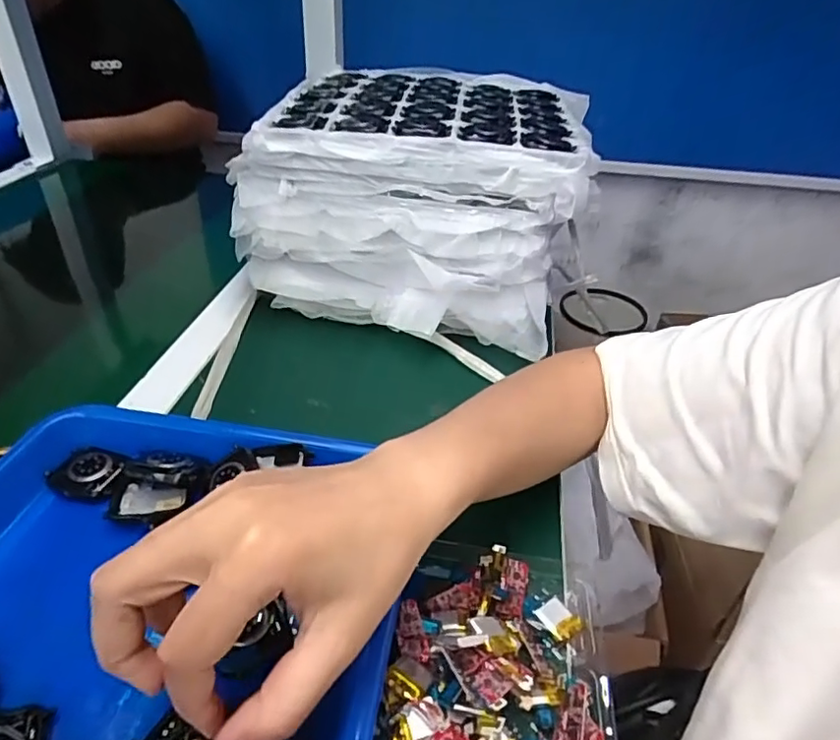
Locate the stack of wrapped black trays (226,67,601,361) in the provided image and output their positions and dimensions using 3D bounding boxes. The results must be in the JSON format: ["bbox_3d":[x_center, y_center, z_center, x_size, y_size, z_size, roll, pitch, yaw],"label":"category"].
[{"bbox_3d":[0.008,-0.176,0.587,0.297,0.174,0.290,12,39,11],"label":"stack of wrapped black trays"}]

